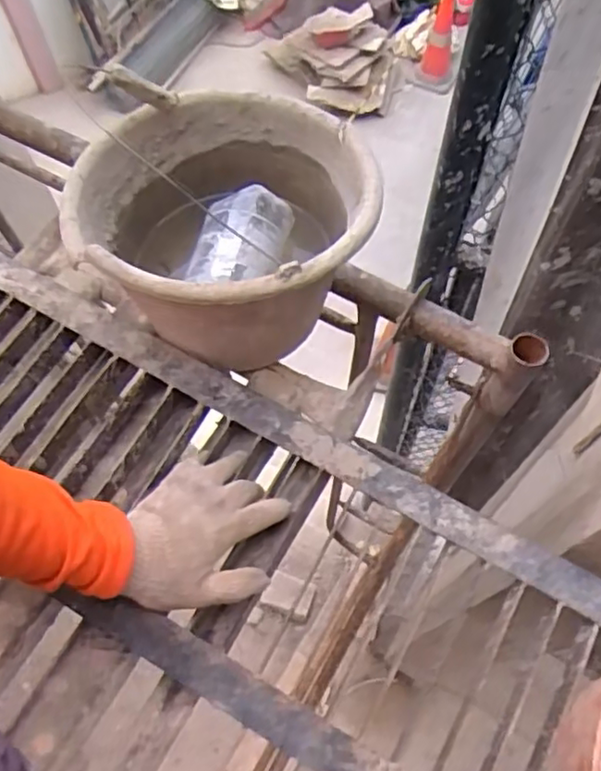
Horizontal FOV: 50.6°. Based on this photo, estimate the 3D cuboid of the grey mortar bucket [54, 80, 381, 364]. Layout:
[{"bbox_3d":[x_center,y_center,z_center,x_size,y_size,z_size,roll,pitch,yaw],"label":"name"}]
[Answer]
[{"bbox_3d":[-0.074,-0.157,0.674,0.285,0.173,0.255,7,63,4],"label":"grey mortar bucket"}]

